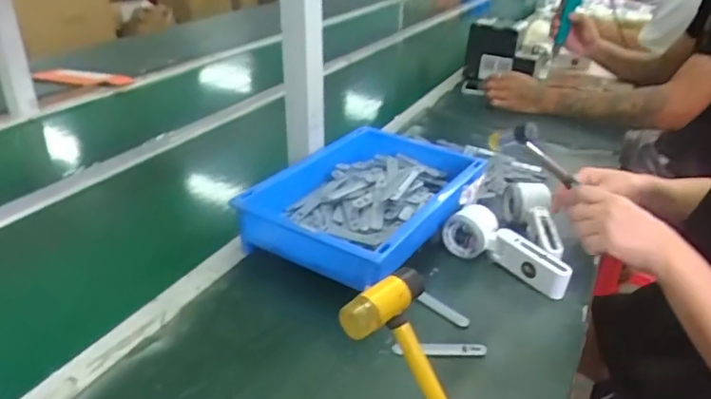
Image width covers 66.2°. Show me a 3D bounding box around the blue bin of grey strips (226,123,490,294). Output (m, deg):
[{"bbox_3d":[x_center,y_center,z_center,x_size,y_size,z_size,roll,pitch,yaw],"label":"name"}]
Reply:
[{"bbox_3d":[0.024,0.004,0.762,0.219,0.085,0.337,18,33,28],"label":"blue bin of grey strips"}]

